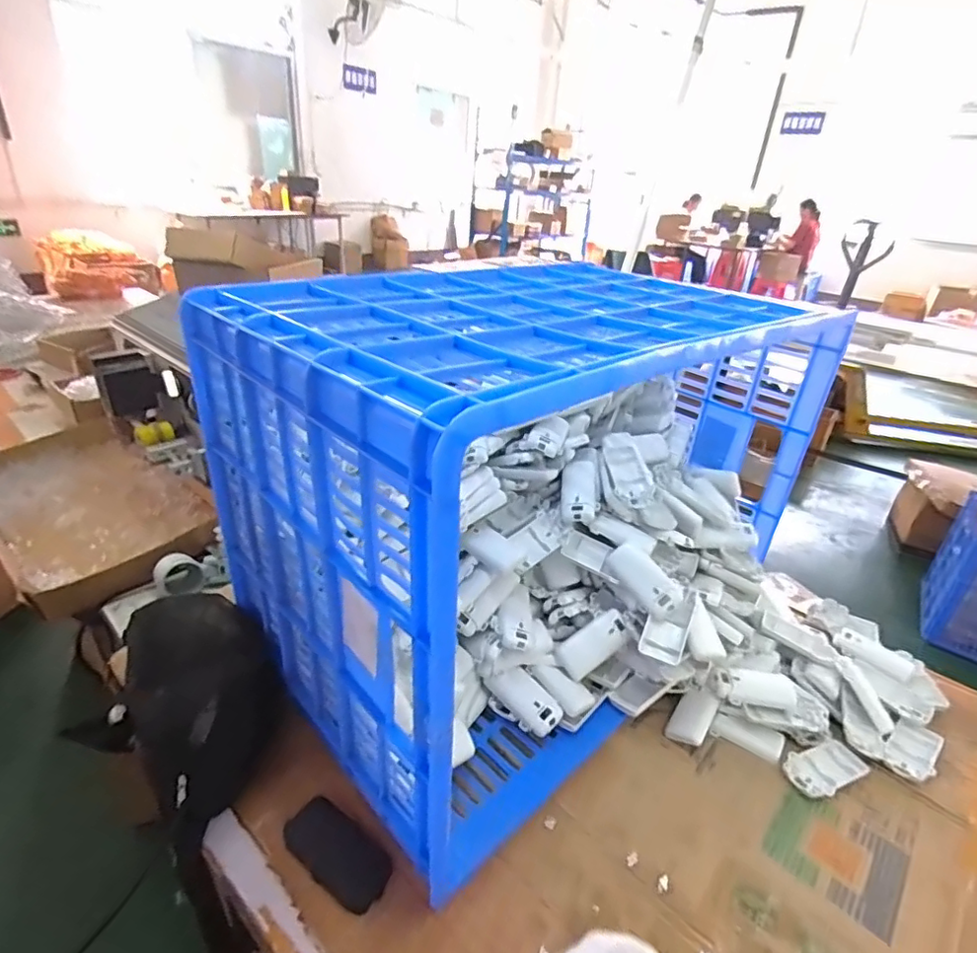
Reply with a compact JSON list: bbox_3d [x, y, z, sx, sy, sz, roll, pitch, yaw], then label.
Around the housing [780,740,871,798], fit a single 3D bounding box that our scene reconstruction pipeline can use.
[{"bbox_3d":[0.384,0.330,0.635,0.100,0.007,0.050,-13,33,-22],"label":"housing"}]

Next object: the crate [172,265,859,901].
[{"bbox_3d":[0.061,0.005,0.700,0.658,0.475,0.408,-24,39,-37],"label":"crate"}]

